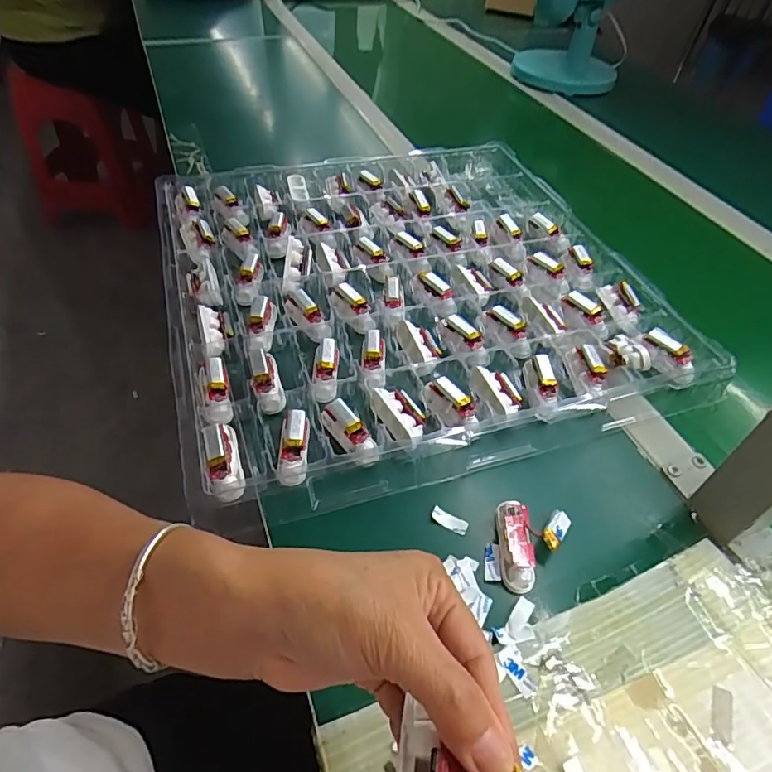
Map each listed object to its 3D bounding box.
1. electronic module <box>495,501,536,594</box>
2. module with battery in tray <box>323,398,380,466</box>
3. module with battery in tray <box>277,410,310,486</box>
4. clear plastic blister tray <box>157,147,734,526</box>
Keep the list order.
[{"bbox_3d":[0.089,0.107,0.351,0.020,0.019,0.060,4,49,-1],"label":"electronic module"},{"bbox_3d":[-0.029,0.033,0.391,0.021,0.014,0.064,-31,58,-26],"label":"module with battery in tray"},{"bbox_3d":[-0.067,0.045,0.378,0.020,0.013,0.062,1,50,-3],"label":"module with battery in tray"},{"bbox_3d":[0.017,-0.114,0.528,0.449,0.030,0.445,-13,52,-14],"label":"clear plastic blister tray"}]

